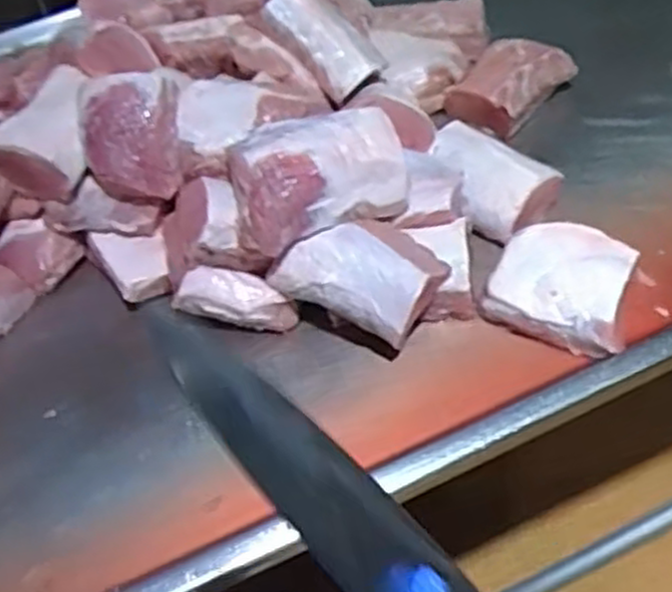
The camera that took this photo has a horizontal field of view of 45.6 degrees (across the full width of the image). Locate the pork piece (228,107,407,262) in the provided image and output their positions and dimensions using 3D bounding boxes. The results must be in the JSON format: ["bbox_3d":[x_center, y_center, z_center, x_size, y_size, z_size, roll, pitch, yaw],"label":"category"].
[{"bbox_3d":[-0.018,-0.128,0.878,0.190,0.106,0.100,-25,49,-12],"label":"pork piece"}]

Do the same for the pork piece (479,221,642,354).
[{"bbox_3d":[0.251,-0.018,0.882,0.154,0.062,0.138,19,54,25],"label":"pork piece"}]

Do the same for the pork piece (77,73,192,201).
[{"bbox_3d":[-0.236,-0.186,0.932,0.119,0.096,0.135,-14,48,-2],"label":"pork piece"}]

